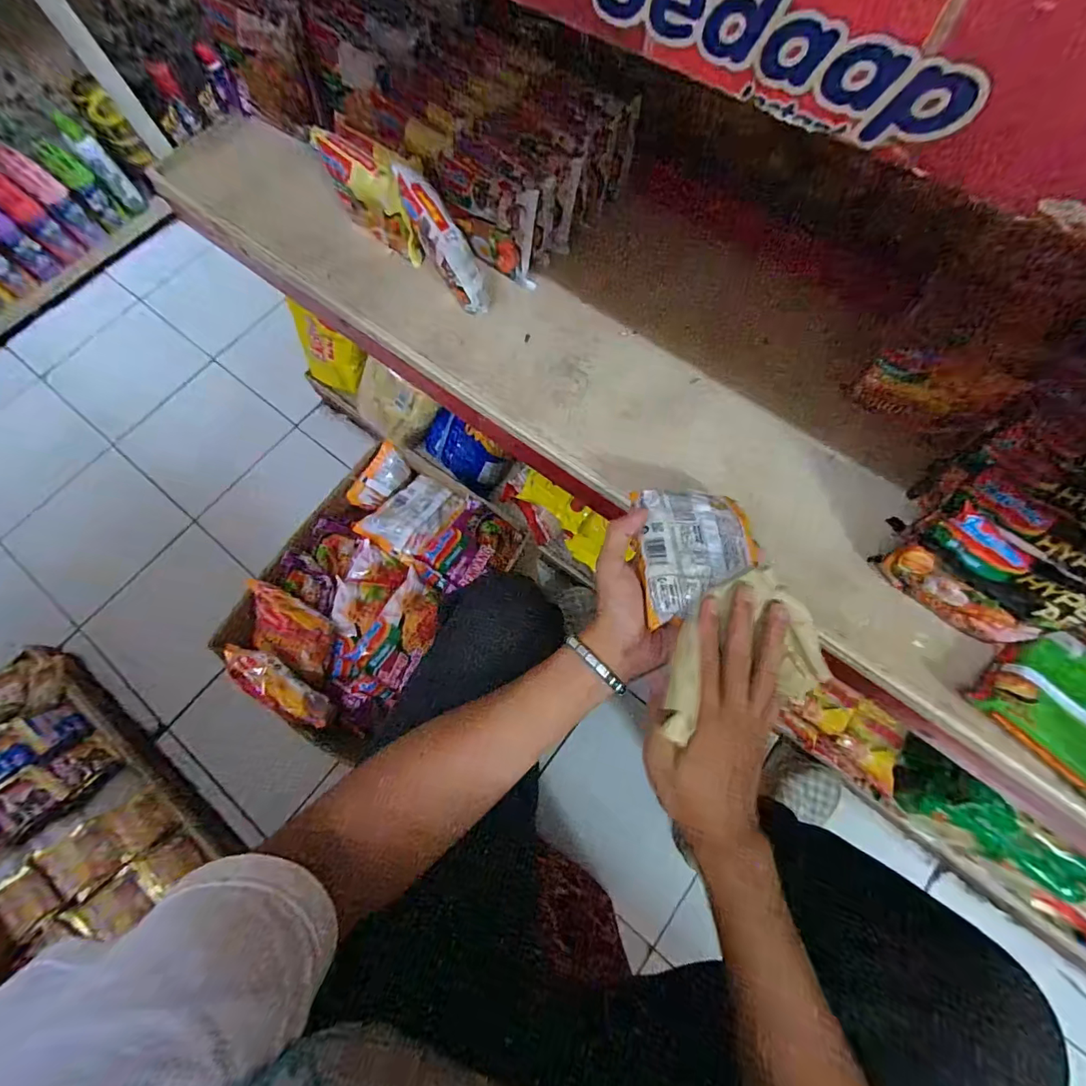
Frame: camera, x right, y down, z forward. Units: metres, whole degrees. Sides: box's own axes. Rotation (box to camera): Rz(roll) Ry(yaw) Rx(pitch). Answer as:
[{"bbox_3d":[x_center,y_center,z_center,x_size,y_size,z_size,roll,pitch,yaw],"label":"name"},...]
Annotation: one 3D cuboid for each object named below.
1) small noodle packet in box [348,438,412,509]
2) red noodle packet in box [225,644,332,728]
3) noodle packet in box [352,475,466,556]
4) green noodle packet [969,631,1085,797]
[{"bbox_3d":[-0.235,-0.091,0.682,0.049,0.024,0.096,41,80,-17],"label":"small noodle packet in box"},{"bbox_3d":[-0.302,0.163,0.539,0.132,0.033,0.045,36,76,-5],"label":"red noodle packet in box"},{"bbox_3d":[-0.180,-0.034,0.663,0.089,0.026,0.130,37,58,8],"label":"noodle packet in box"},{"bbox_3d":[0.448,0.141,0.394,0.126,0.025,0.104,42,78,14],"label":"green noodle packet"}]

